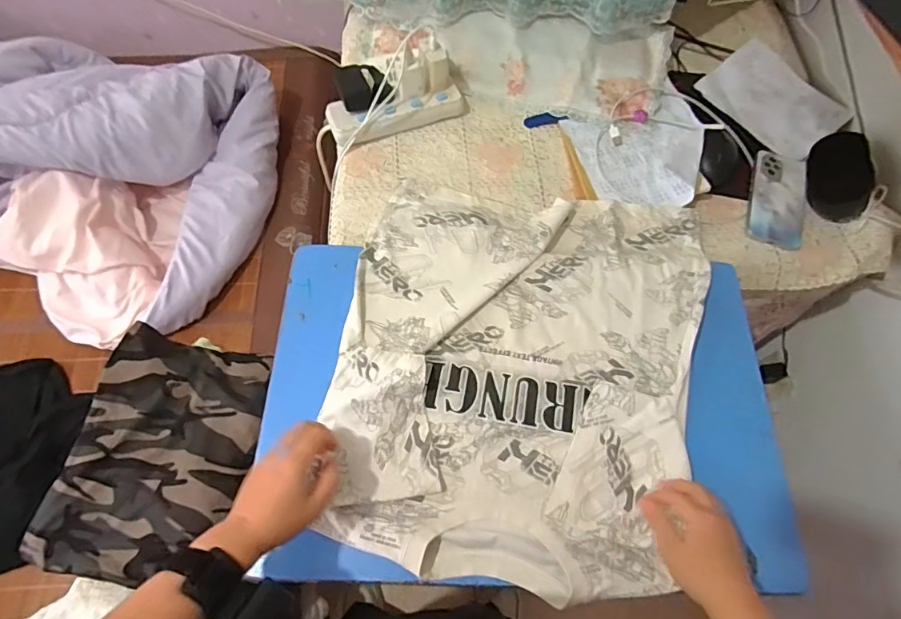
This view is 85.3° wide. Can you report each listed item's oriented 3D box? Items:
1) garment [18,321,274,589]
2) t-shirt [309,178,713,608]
[{"bbox_3d":[-0.408,0.198,0.690,0.256,0.045,0.328,13,65,4],"label":"garment"},{"bbox_3d":[0.087,0.053,0.604,0.429,0.041,0.499,11,65,3],"label":"t-shirt"}]

